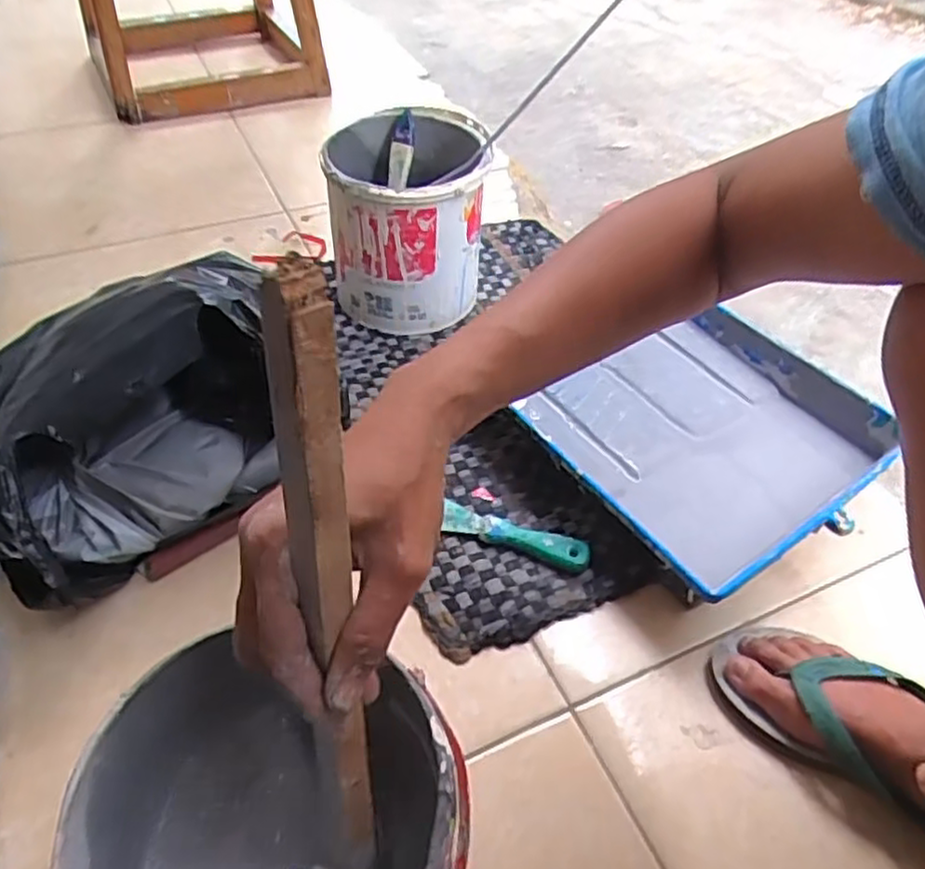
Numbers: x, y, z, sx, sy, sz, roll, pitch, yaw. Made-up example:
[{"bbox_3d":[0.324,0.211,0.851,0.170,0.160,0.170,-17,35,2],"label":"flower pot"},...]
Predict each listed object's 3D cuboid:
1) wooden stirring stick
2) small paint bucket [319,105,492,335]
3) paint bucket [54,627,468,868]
[{"bbox_3d":[-0.050,0.067,0.270,0.019,0.264,0.015,-1,29,-1],"label":"wooden stirring stick"},{"bbox_3d":[-0.061,-0.244,0.840,0.161,0.199,0.182,3,47,2],"label":"small paint bucket"},{"bbox_3d":[-0.093,0.218,0.404,0.190,0.197,0.202,1,48,-1],"label":"paint bucket"}]

